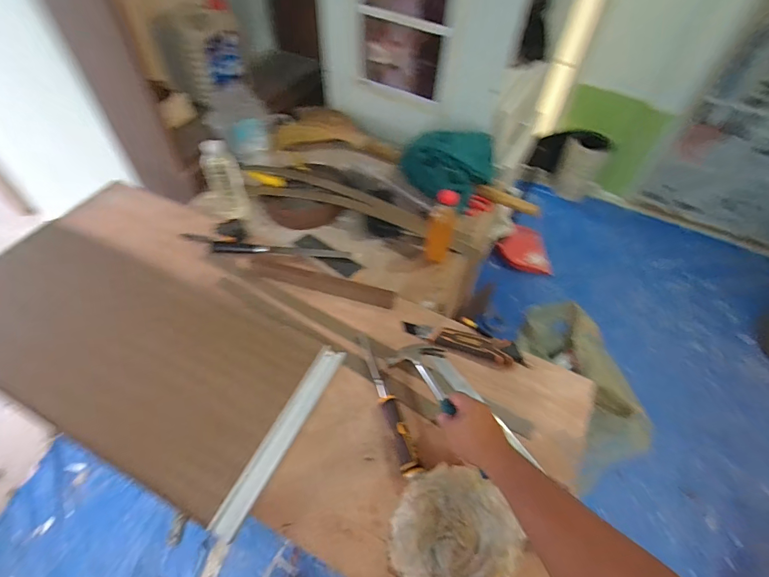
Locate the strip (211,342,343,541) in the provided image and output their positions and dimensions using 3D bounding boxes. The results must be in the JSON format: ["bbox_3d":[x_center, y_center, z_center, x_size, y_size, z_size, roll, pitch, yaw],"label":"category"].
[{"bbox_3d":[-0.159,0.225,0.630,0.042,0.007,0.316,22,55,14],"label":"strip"}]

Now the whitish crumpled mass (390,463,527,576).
[{"bbox_3d":[0.092,0.339,0.552,0.164,0.023,0.160,1,53,-2],"label":"whitish crumpled mass"}]

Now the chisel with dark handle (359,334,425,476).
[{"bbox_3d":[0.005,0.183,0.664,0.029,0.027,0.253,-13,55,-12],"label":"chisel with dark handle"}]

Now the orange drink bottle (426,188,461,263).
[{"bbox_3d":[0.121,-0.135,0.840,0.054,0.175,0.043,14,53,8],"label":"orange drink bottle"}]

